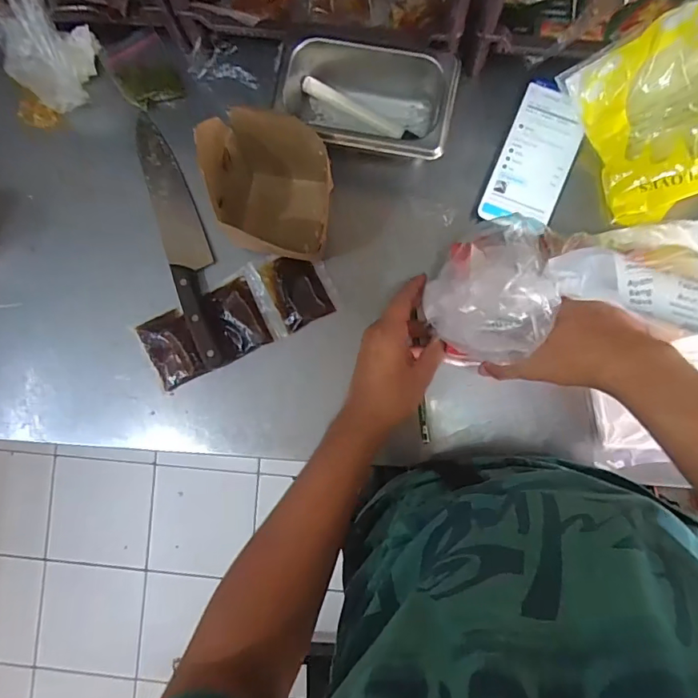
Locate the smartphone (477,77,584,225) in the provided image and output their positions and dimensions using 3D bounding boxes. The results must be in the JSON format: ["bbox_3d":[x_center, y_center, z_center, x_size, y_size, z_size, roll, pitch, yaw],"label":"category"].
[{"bbox_3d":[0.194,-0.201,0.499,0.071,0.012,0.152,21,89,4],"label":"smartphone"}]

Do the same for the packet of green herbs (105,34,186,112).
[{"bbox_3d":[-0.222,-0.301,0.528,0.068,0.015,0.064,-23,120,3],"label":"packet of green herbs"}]

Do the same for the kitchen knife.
[{"bbox_3d":[-0.177,-0.118,0.511,0.044,0.018,0.274,-18,86,3],"label":"kitchen knife"}]

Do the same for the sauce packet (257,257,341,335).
[{"bbox_3d":[-0.052,-0.066,0.512,0.065,0.005,0.077,-25,86,2],"label":"sauce packet"}]

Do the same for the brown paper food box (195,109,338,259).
[{"bbox_3d":[-0.076,-0.160,0.474,0.111,0.088,0.123,8,88,4],"label":"brown paper food box"}]

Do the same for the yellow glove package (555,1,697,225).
[{"bbox_3d":[0.296,-0.213,0.440,0.160,0.143,0.033,57,48,-15],"label":"yellow glove package"}]

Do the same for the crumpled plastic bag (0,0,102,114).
[{"bbox_3d":[-0.312,-0.308,0.490,0.092,0.090,0.072,-44,85,1],"label":"crumpled plastic bag"}]

